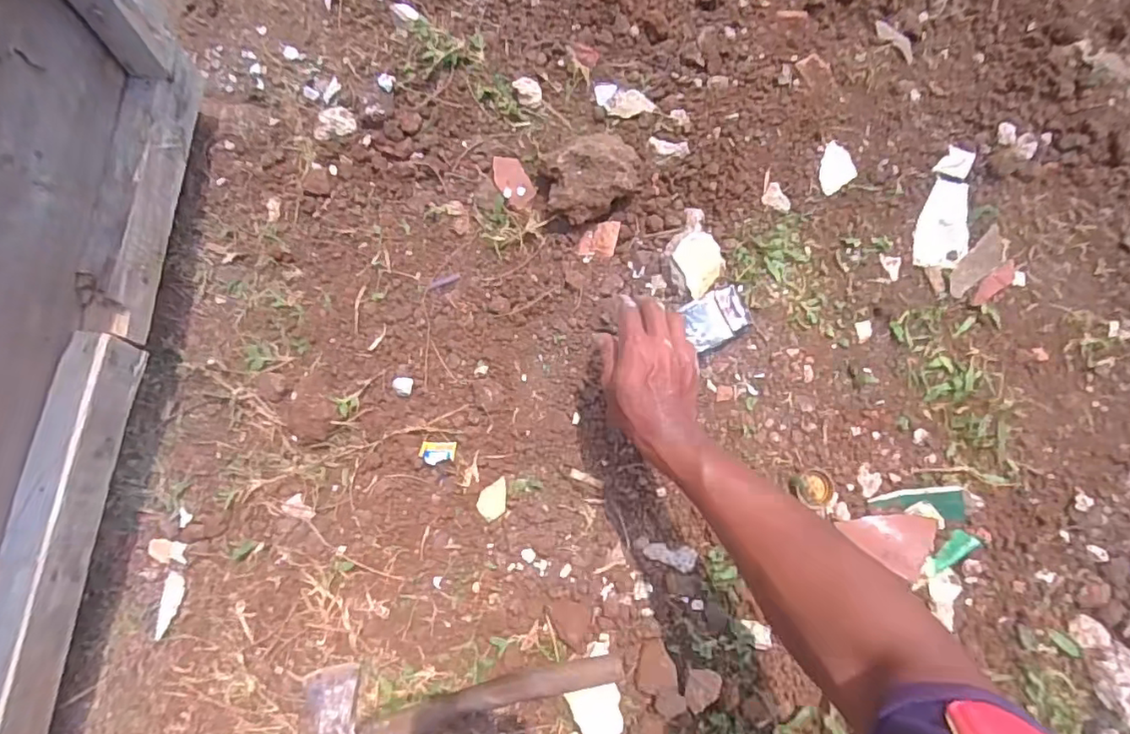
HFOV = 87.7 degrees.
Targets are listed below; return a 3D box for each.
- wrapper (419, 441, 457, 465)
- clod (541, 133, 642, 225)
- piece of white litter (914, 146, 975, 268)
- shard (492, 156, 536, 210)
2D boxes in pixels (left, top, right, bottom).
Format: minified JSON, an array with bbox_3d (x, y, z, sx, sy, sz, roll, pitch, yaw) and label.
[{"bbox_3d":[-0.133,0.090,0.617,0.037,0.004,0.025,1,78,-1],"label":"wrapper"},{"bbox_3d":[0.036,-0.211,0.662,0.122,0.047,0.081,-20,79,-5],"label":"clod"},{"bbox_3d":[0.443,-0.183,0.677,0.056,0.022,0.143,14,78,2],"label":"piece of white litter"},{"bbox_3d":[-0.061,-0.217,0.683,0.037,0.006,0.070,-27,80,-7],"label":"shard"}]

